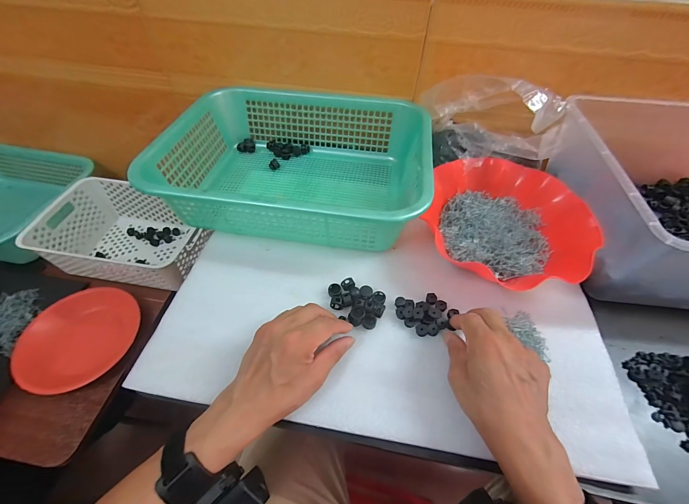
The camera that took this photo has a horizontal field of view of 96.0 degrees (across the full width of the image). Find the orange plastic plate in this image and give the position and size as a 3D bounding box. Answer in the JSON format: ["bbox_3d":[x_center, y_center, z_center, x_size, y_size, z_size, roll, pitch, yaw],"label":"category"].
[{"bbox_3d":[-0.489,0.151,0.572,0.178,0.045,0.189,0,53,0],"label":"orange plastic plate"}]

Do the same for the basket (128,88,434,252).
[{"bbox_3d":[-0.071,-0.144,0.485,0.386,0.096,0.295,6,53,4],"label":"basket"}]

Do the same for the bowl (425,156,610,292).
[{"bbox_3d":[0.218,-0.042,0.437,0.221,0.060,0.196,32,59,21],"label":"bowl"}]

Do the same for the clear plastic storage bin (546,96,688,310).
[{"bbox_3d":[0.462,-0.083,0.433,0.311,0.139,0.325,1,53,0],"label":"clear plastic storage bin"}]

